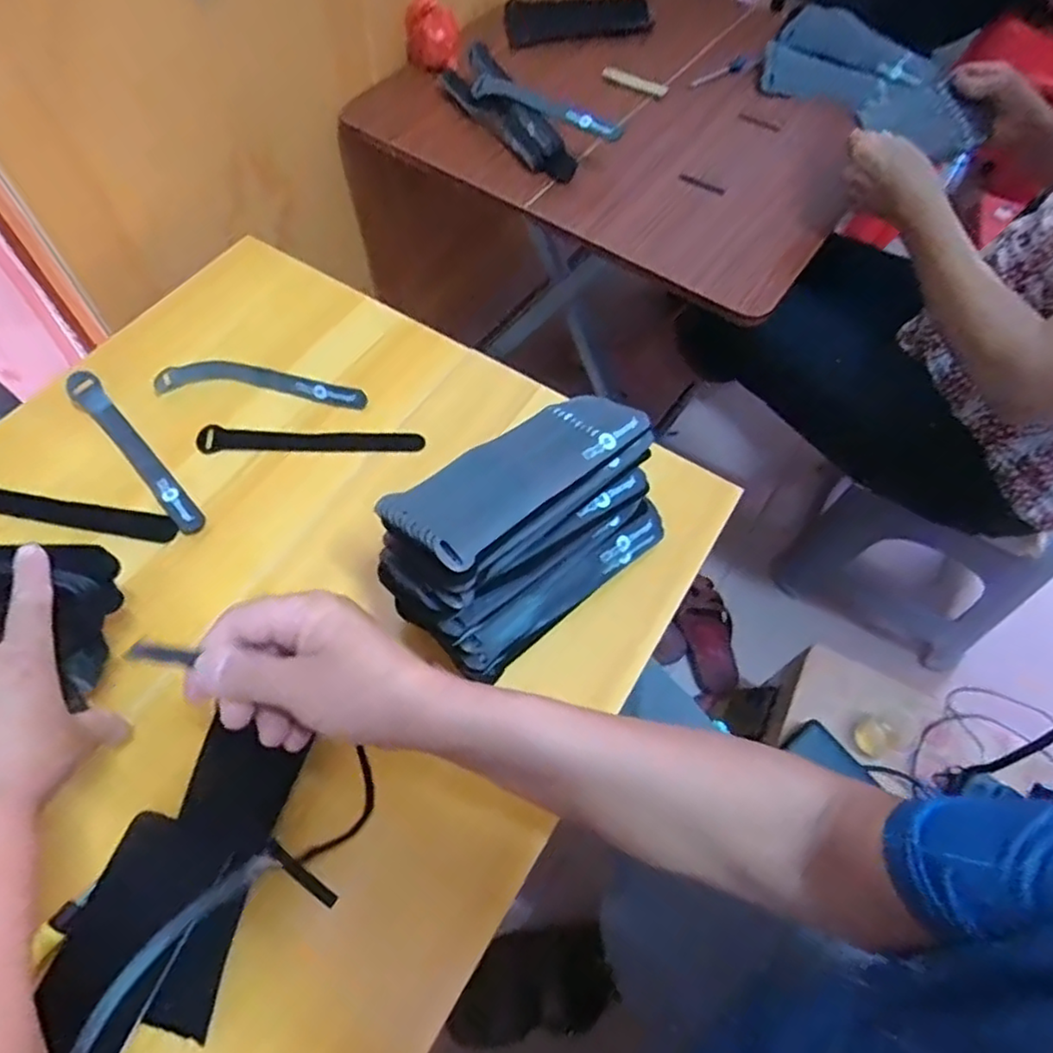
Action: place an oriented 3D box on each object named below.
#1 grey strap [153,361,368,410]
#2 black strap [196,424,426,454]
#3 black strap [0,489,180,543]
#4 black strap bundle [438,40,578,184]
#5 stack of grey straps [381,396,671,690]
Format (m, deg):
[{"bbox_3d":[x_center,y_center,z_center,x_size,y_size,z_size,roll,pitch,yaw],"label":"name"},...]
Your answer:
[{"bbox_3d":[-0.242,-0.135,0.618,0.189,0.014,0.037,3,71,-1],"label":"grey strap"},{"bbox_3d":[-0.192,-0.077,0.601,0.196,0.010,0.028,0,61,-3],"label":"black strap"},{"bbox_3d":[-0.387,-0.012,0.554,0.198,0.007,0.025,10,62,3],"label":"black strap"},{"bbox_3d":[-0.025,-0.476,0.767,0.063,0.046,0.221,-26,65,-16],"label":"black strap bundle"},{"bbox_3d":[0.004,0.001,0.491,0.214,0.121,0.107,-37,69,-21],"label":"stack of grey straps"}]

